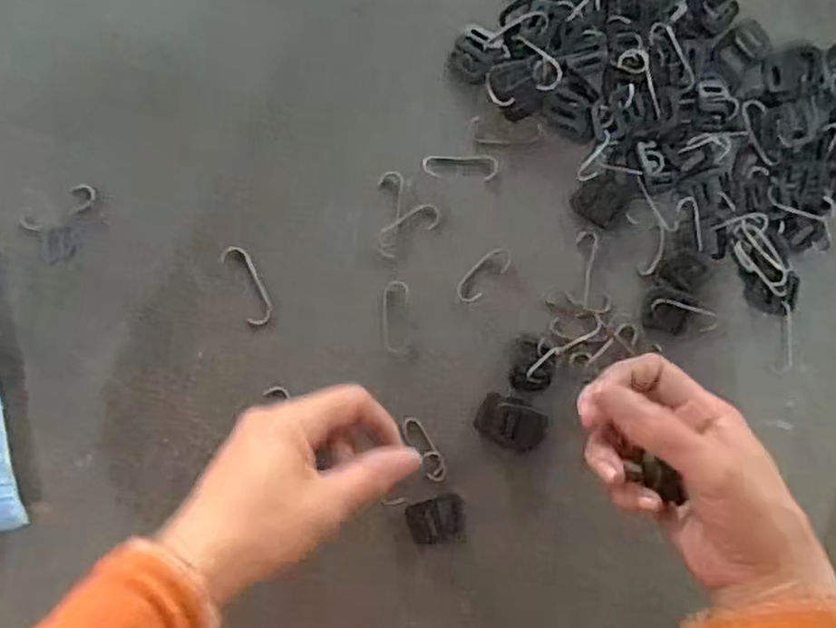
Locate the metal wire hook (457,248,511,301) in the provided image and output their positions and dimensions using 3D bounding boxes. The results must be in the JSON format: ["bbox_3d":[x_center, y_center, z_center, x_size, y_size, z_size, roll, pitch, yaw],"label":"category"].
[{"bbox_3d":[0.039,-0.023,0.422,0.040,0.004,0.016,-45,94,-4],"label":"metal wire hook"}]

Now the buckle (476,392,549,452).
[{"bbox_3d":[0.055,0.064,0.421,0.040,0.004,0.029,21,88,-5],"label":"buckle"}]

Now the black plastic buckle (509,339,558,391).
[{"bbox_3d":[0.068,0.030,0.422,0.026,0.004,0.031,6,89,-6],"label":"black plastic buckle"}]

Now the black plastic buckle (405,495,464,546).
[{"bbox_3d":[0.011,0.120,0.420,0.034,0.004,0.028,-4,90,-6],"label":"black plastic buckle"}]

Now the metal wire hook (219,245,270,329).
[{"bbox_3d":[-0.097,-0.016,0.410,0.016,0.004,0.048,-25,92,-5],"label":"metal wire hook"}]

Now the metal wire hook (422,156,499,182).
[{"bbox_3d":[0.025,-0.085,0.420,0.044,0.004,0.015,0,90,-6],"label":"metal wire hook"}]

